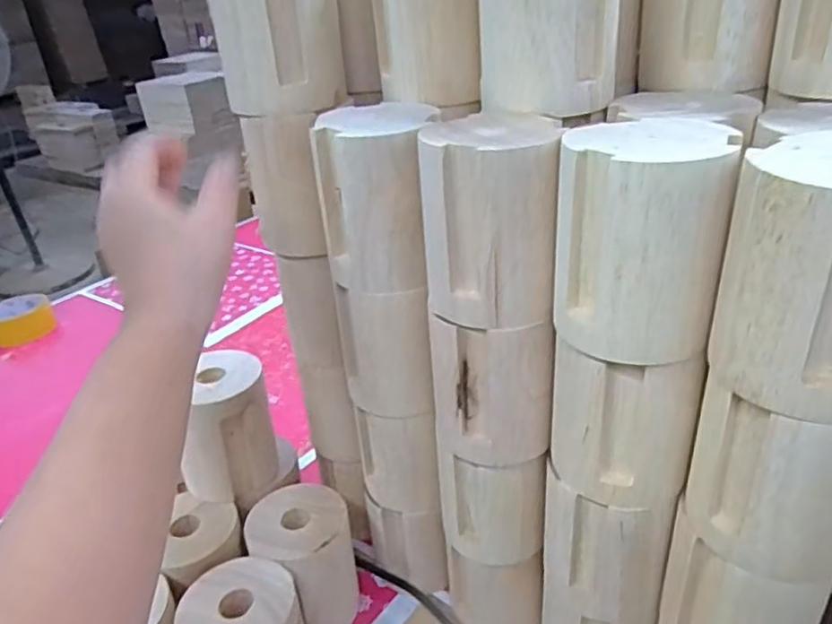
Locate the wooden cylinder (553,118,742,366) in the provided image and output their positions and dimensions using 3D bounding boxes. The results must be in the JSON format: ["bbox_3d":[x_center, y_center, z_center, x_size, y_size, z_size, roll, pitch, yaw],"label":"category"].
[{"bbox_3d":[0.107,-0.036,0.306,0.072,0.096,0.067,4,31,16],"label":"wooden cylinder"}]

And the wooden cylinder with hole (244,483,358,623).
[{"bbox_3d":[-0.088,0.205,0.510,0.078,0.096,0.084,-4,29,2],"label":"wooden cylinder with hole"}]

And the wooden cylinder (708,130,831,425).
[{"bbox_3d":[0.173,-0.014,0.258,0.068,0.096,0.074,-27,36,-33],"label":"wooden cylinder"}]

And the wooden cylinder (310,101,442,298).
[{"bbox_3d":[-0.023,-0.071,0.389,0.072,0.101,0.064,-9,30,-5],"label":"wooden cylinder"}]

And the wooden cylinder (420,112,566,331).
[{"bbox_3d":[0.042,-0.053,0.349,0.069,0.099,0.071,0,30,10],"label":"wooden cylinder"}]

